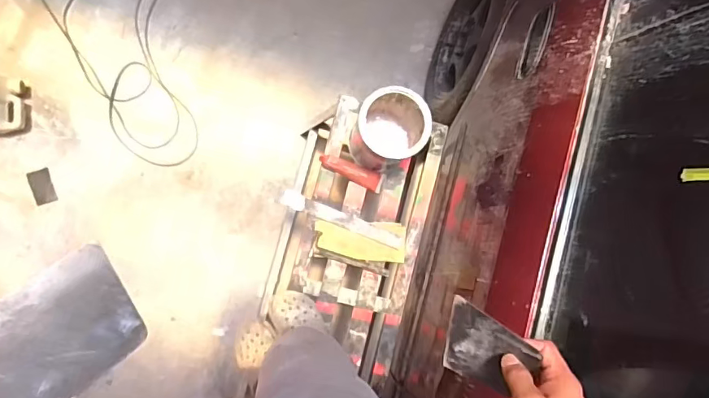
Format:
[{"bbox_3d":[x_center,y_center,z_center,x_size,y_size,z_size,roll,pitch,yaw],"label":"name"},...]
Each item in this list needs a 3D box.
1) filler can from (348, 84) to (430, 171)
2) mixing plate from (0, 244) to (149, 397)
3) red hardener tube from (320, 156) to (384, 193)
[{"bbox_3d":[0.078,-0.168,1.206,0.164,0.204,0.164,1,84,-8],"label":"filler can"},{"bbox_3d":[-0.235,0.110,0.384,0.125,0.005,0.095,-39,99,-33],"label":"mixing plate"},{"bbox_3d":[-0.009,-0.068,1.279,0.171,0.022,0.049,20,82,-5],"label":"red hardener tube"}]

